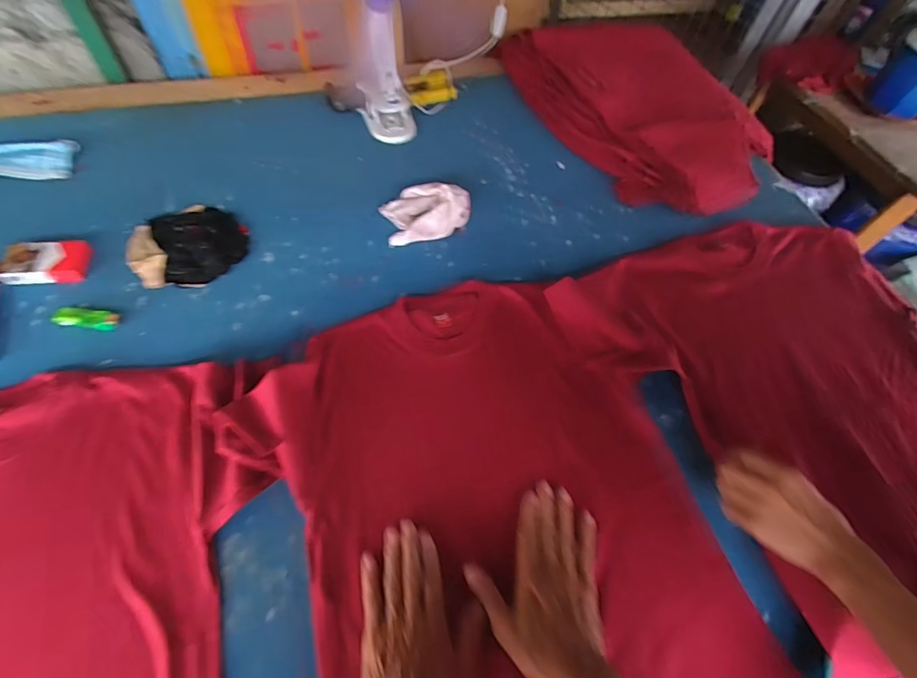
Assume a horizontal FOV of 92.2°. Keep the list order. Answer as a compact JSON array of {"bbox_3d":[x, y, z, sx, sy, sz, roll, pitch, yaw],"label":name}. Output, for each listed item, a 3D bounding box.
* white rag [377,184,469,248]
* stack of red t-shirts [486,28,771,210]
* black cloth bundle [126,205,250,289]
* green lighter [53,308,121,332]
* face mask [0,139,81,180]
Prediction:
[{"bbox_3d":[-0.051,-0.211,0.711,0.136,0.057,0.093,-9,59,-10],"label":"white rag"},{"bbox_3d":[0.362,-0.486,0.886,0.369,0.105,0.575,-24,63,-18],"label":"stack of red t-shirts"},{"bbox_3d":[-0.406,-0.144,0.660,0.155,0.021,0.159,-39,68,-25],"label":"black cloth bundle"},{"bbox_3d":[-0.492,-0.028,0.586,0.075,0.010,0.030,7,58,-1],"label":"green lighter"},{"bbox_3d":[-0.737,-0.280,0.712,0.211,0.027,0.085,-13,60,-12],"label":"face mask"}]

